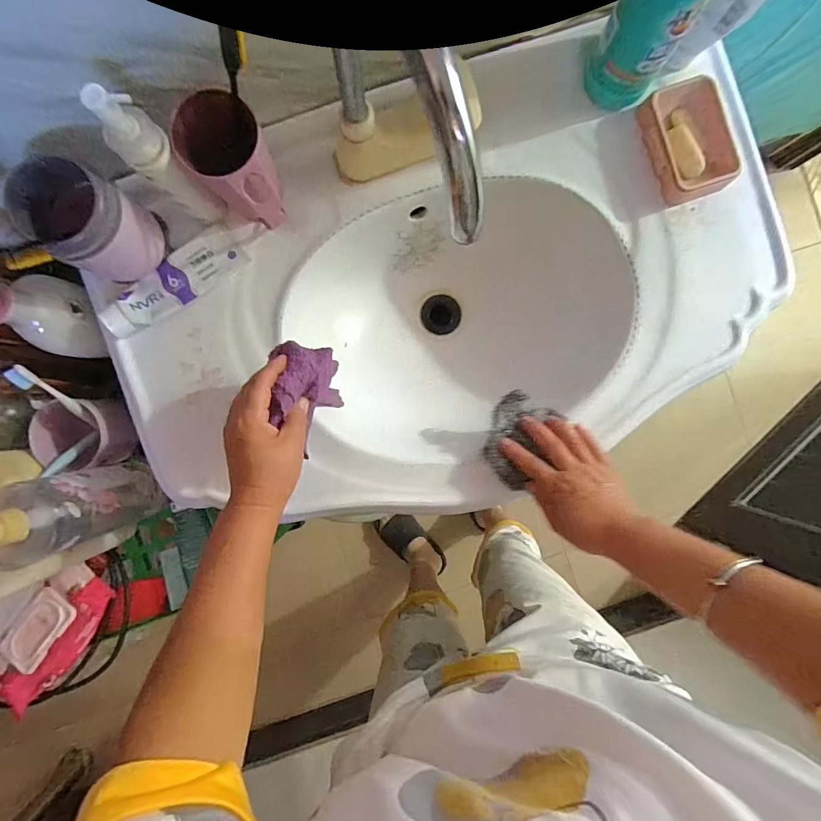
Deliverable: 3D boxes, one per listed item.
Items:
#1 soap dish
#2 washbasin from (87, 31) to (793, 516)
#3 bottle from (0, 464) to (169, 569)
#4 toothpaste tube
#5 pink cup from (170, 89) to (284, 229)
[{"bbox_3d":[0.310,-0.296,0.474,0.083,0.027,0.116,-20,91,0],"label":"soap dish"},{"bbox_3d":[0.039,-0.130,0.566,0.761,0.175,0.455,-18,91,0],"label":"washbasin"},{"bbox_3d":[-0.367,0.108,0.437,0.096,0.204,0.081,-11,91,0],"label":"bottle"},{"bbox_3d":[-0.251,-0.153,0.475,0.194,0.032,0.051,-35,91,0],"label":"toothpaste tube"},{"bbox_3d":[-0.162,-0.232,0.429,0.104,0.113,0.073,44,90,-1],"label":"pink cup"}]

